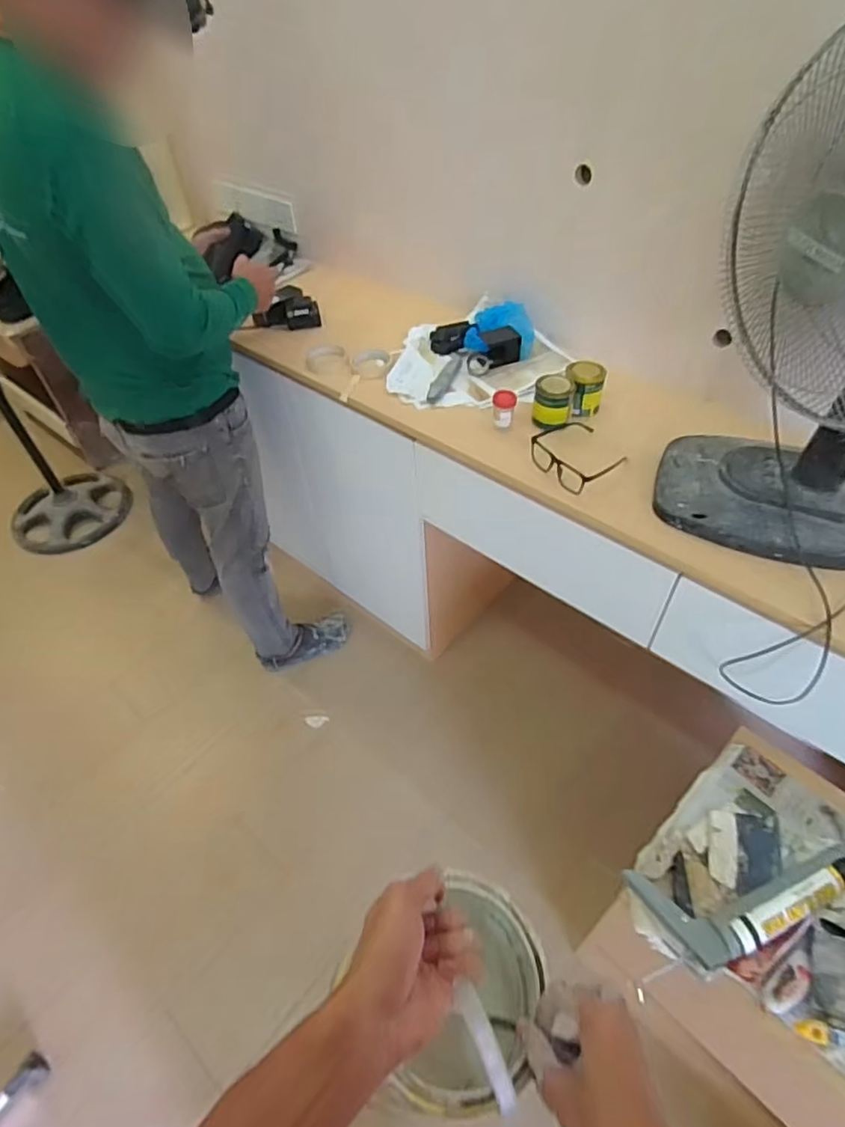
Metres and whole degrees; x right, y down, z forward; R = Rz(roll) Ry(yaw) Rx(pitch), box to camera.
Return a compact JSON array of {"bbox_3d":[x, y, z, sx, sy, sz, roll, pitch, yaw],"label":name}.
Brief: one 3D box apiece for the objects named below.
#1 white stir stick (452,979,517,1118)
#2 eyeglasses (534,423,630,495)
[{"bbox_3d":[0.047,0.341,0.417,0.015,0.112,0.004,-22,11,-7],"label":"white stir stick"},{"bbox_3d":[0.268,-0.199,1.021,0.146,0.045,0.134,-32,54,-23],"label":"eyeglasses"}]

